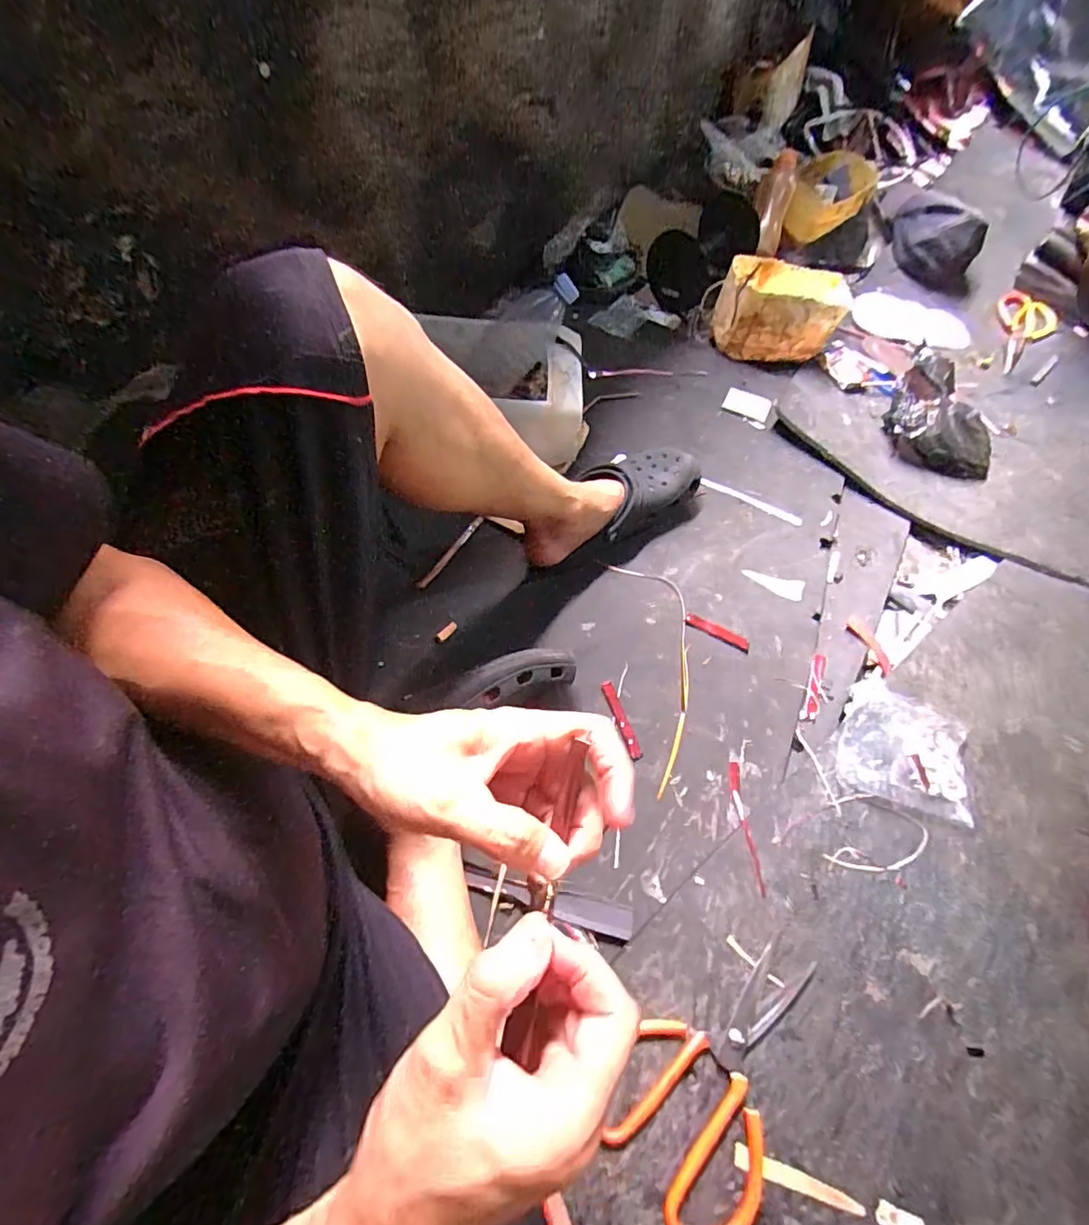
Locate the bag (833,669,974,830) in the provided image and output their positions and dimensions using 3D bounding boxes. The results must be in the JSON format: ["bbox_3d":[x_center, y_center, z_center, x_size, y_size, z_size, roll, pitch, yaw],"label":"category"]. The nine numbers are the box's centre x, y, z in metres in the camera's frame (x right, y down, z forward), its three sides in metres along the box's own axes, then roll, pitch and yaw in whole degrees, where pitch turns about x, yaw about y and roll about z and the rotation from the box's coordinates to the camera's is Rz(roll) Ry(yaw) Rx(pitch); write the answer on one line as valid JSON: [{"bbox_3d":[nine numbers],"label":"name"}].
[{"bbox_3d":[0.386,0.142,0.566,0.138,0.038,0.124,14,62,10],"label":"bag"}]

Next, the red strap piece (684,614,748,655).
[{"bbox_3d":[0.208,0.024,0.641,0.080,0.006,0.020,28,65,17],"label":"red strap piece"}]

